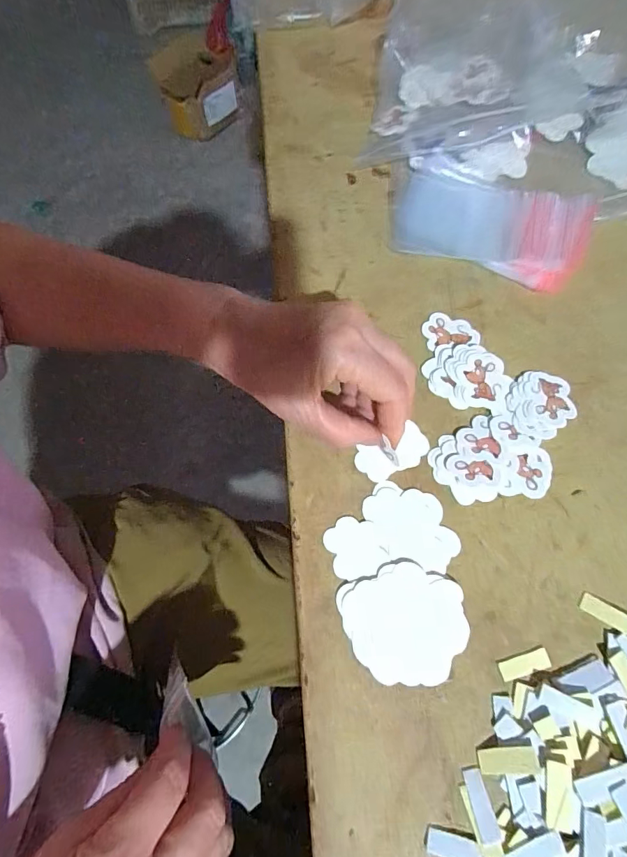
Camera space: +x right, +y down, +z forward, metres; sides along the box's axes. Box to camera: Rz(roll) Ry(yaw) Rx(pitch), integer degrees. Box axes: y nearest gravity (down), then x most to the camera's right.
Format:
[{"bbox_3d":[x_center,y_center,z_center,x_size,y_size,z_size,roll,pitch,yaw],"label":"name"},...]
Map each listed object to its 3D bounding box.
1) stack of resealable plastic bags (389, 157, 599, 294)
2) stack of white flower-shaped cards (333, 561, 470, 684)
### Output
[{"bbox_3d":[0.138,-0.167,0.354,0.152,0.020,0.087,20,70,10],"label":"stack of resealable plastic bags"},{"bbox_3d":[0.054,0.112,0.251,0.067,0.006,0.062,-22,68,-7],"label":"stack of white flower-shaped cards"}]

